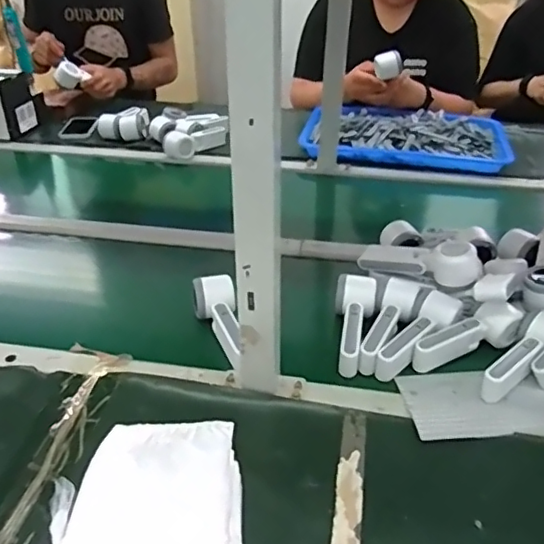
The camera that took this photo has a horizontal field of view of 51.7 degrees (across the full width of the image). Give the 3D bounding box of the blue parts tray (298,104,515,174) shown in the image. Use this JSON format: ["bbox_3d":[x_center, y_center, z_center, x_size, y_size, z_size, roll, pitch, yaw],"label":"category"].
[{"bbox_3d":[0.317,-0.319,1.346,0.483,0.068,0.284,5,34,8],"label":"blue parts tray"}]

